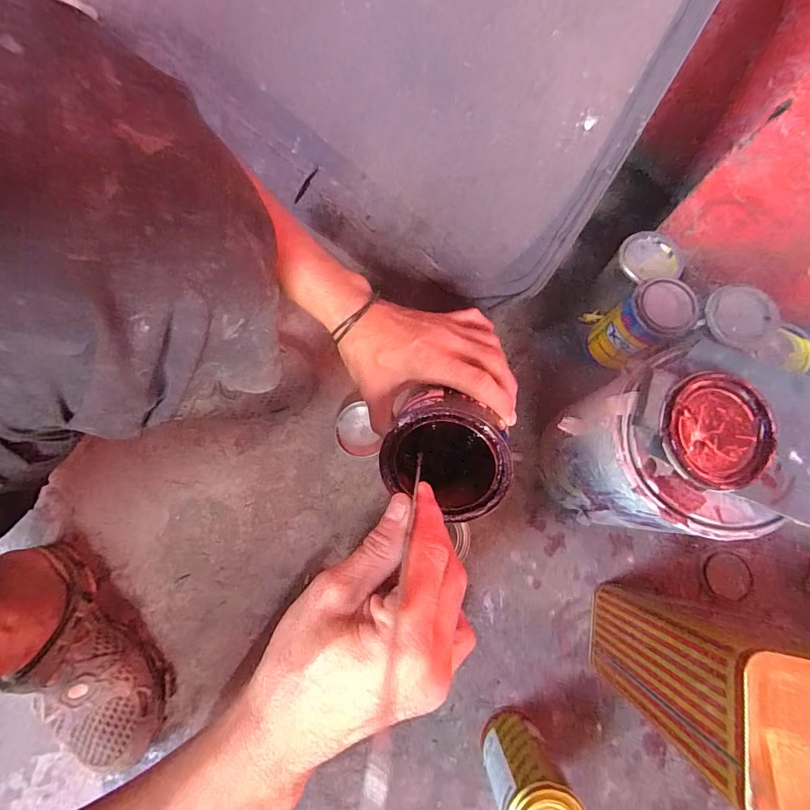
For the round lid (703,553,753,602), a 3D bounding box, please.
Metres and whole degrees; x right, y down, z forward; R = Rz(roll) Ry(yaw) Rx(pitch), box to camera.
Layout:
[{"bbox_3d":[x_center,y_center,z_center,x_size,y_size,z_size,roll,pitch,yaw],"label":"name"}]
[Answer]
[{"bbox_3d":[0.389,0.206,0.485,0.051,0.009,0.052,5,76,2],"label":"round lid"}]

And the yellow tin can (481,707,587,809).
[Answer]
[{"bbox_3d":[0.120,0.369,0.394,0.067,0.132,0.065,0,76,1],"label":"yellow tin can"}]

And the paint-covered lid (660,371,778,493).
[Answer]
[{"bbox_3d":[0.242,0.019,0.312,0.083,0.014,0.085,0,77,0],"label":"paint-covered lid"}]

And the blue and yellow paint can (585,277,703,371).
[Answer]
[{"bbox_3d":[0.280,-0.090,0.497,0.064,0.142,0.064,0,77,0],"label":"blue and yellow paint can"}]

